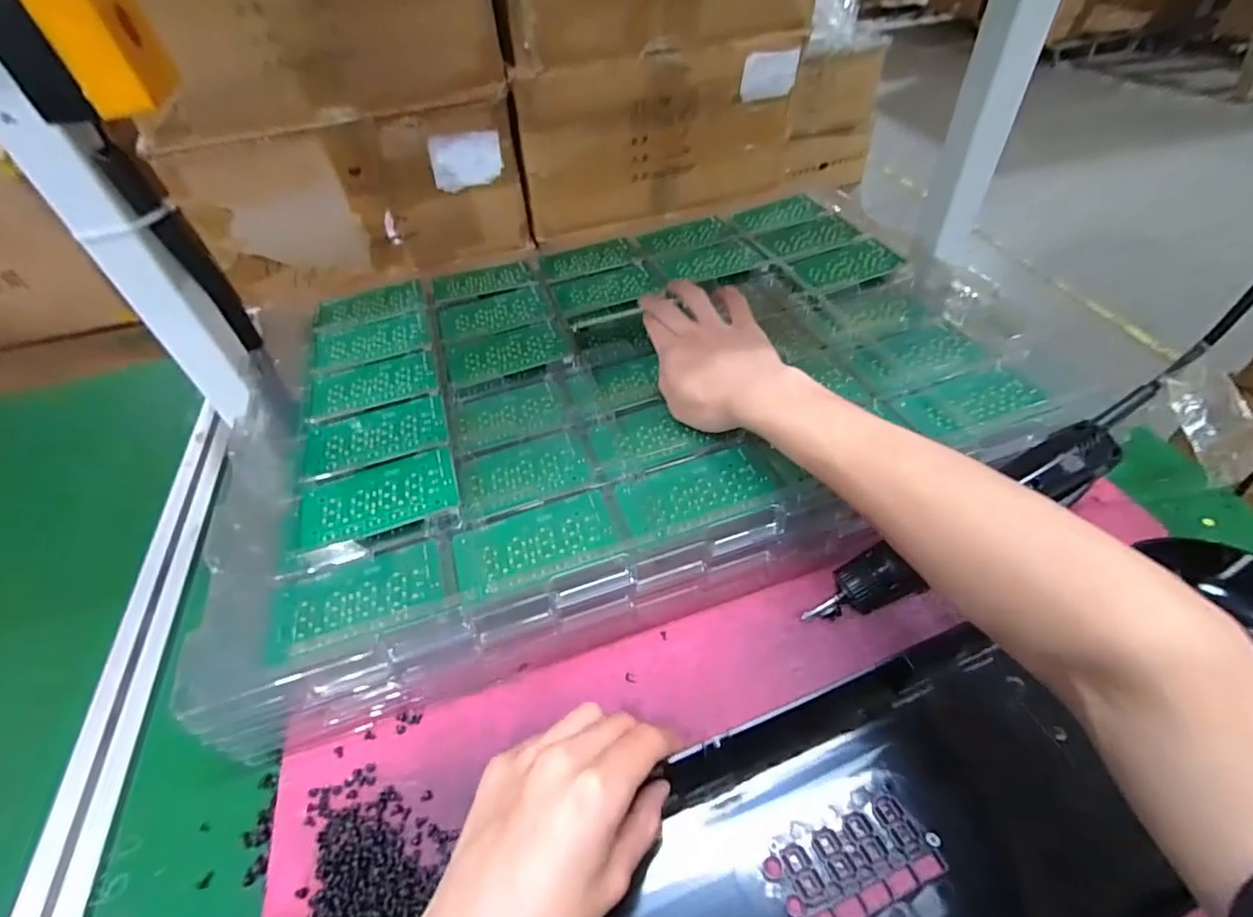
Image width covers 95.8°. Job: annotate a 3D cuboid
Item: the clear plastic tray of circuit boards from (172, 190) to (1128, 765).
[{"bbox_3d":[-0.008,-0.067,0.511,0.658,0.065,0.438,-17,49,-11],"label":"clear plastic tray of circuit boards"}]

